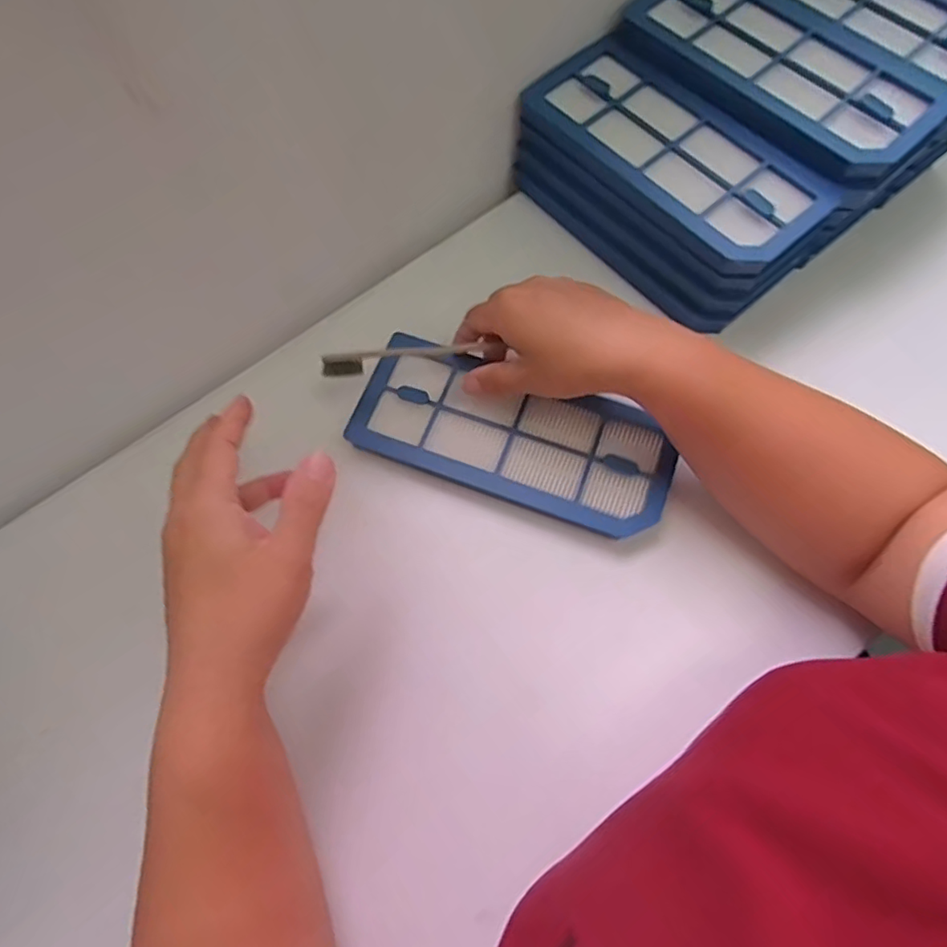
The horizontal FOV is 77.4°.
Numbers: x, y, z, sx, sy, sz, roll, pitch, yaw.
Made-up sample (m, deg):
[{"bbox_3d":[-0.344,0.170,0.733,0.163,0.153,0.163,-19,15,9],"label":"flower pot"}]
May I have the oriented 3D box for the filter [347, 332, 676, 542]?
[{"bbox_3d":[0.027,-0.026,0.388,0.202,0.014,0.088,18,73,7],"label":"filter"}]

